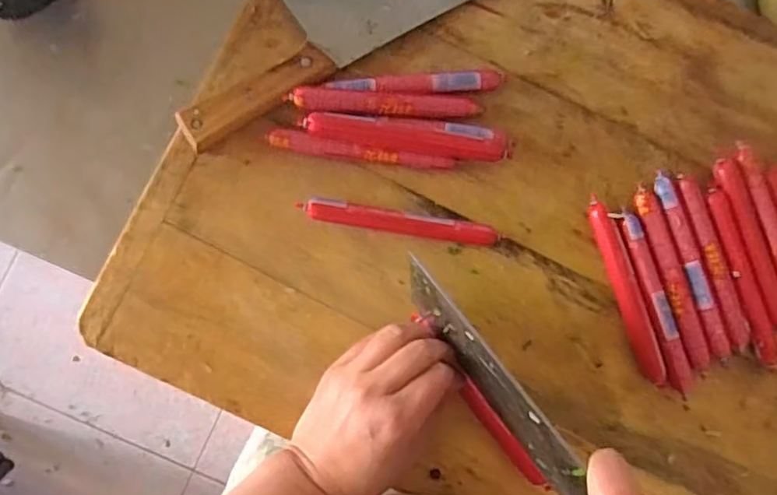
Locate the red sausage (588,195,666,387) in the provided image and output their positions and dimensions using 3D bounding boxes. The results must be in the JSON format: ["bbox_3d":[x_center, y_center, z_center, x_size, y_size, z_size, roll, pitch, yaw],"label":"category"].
[{"bbox_3d":[0.171,0.032,0.436,0.015,0.014,0.136,-18,87,-6],"label":"red sausage"}]

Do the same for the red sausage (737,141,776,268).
[{"bbox_3d":[0.286,-0.010,0.451,0.017,0.017,0.140,-18,87,-6],"label":"red sausage"}]

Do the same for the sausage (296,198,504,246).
[{"bbox_3d":[0.008,-0.018,0.428,0.137,0.018,0.016,9,85,-4],"label":"sausage"}]

